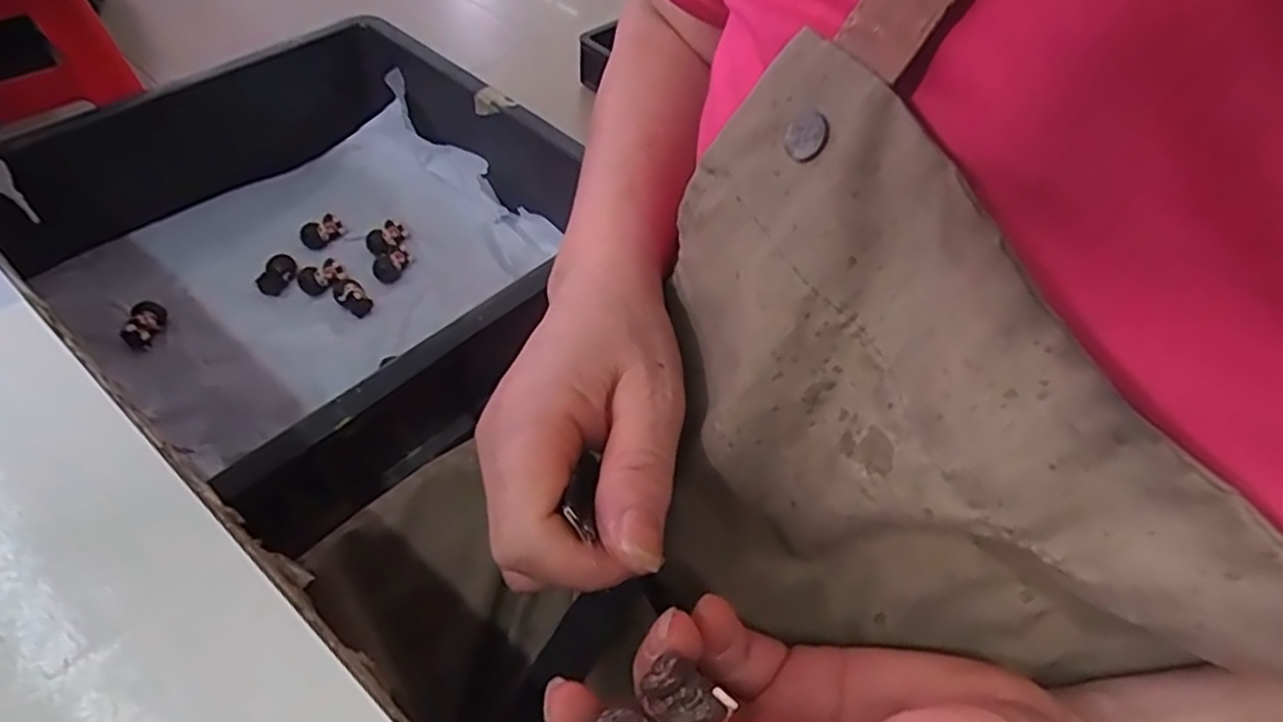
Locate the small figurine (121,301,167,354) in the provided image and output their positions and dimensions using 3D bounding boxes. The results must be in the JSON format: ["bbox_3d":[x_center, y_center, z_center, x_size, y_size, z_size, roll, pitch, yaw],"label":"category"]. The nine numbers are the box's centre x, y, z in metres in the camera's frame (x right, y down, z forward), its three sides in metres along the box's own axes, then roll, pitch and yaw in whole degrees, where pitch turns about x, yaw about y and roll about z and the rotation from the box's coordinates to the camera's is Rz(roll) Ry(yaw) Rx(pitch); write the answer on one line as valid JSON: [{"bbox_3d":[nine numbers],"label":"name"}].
[{"bbox_3d":[-0.417,-0.030,0.592,0.024,0.015,0.047,-1,52,-5],"label":"small figurine"}]

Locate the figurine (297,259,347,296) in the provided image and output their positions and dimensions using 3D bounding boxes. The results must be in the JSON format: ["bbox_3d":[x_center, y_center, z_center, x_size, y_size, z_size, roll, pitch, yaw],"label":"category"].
[{"bbox_3d":[-0.294,-0.078,0.648,0.040,0.015,0.027,-31,61,-25],"label":"figurine"}]

